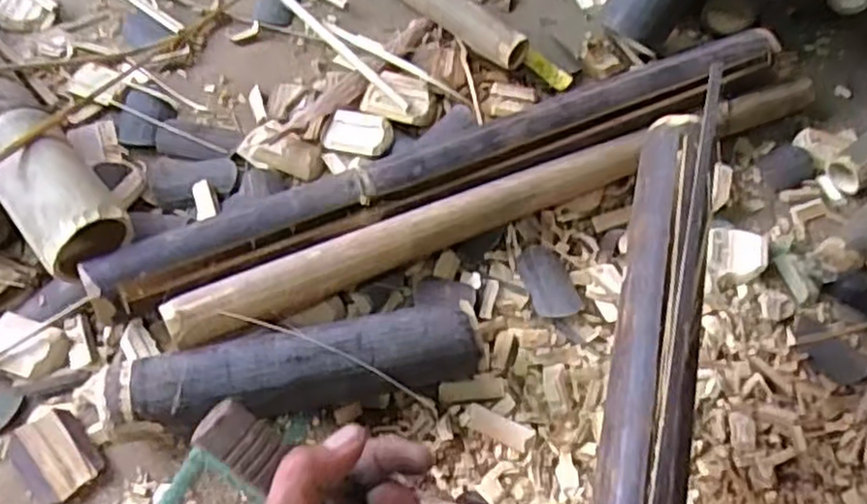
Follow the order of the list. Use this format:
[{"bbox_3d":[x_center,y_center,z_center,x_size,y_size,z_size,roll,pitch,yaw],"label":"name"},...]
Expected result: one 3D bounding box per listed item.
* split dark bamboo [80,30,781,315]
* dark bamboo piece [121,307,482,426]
[{"bbox_3d":[0.037,-0.084,0.617,0.629,0.034,0.046,-21,61,-17],"label":"split dark bamboo"},{"bbox_3d":[-0.096,0.088,0.526,0.254,0.055,0.056,-8,58,-9],"label":"dark bamboo piece"}]

